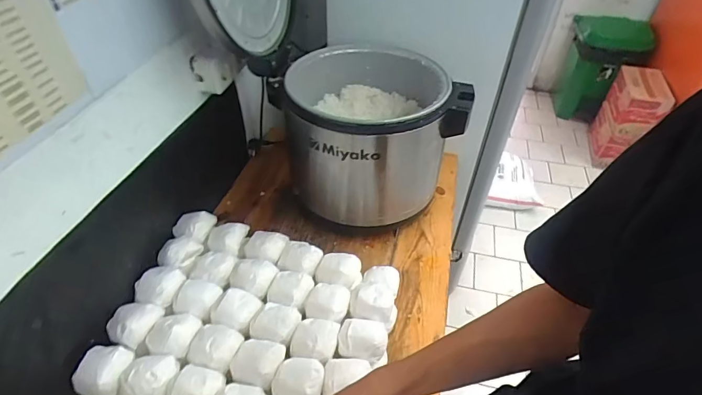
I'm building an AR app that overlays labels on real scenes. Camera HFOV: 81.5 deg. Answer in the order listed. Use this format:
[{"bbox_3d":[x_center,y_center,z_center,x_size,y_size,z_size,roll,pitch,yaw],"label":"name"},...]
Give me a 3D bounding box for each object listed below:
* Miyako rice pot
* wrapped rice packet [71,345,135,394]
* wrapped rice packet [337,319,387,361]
[{"bbox_3d":[0.044,-0.156,0.941,0.386,0.250,0.332,-12,44,-13],"label":"Miyako rice pot"},{"bbox_3d":[-0.396,0.289,0.666,0.075,0.074,0.077,4,43,3],"label":"wrapped rice packet"},{"bbox_3d":[0.021,0.238,0.701,0.082,0.034,0.065,3,43,2],"label":"wrapped rice packet"}]

